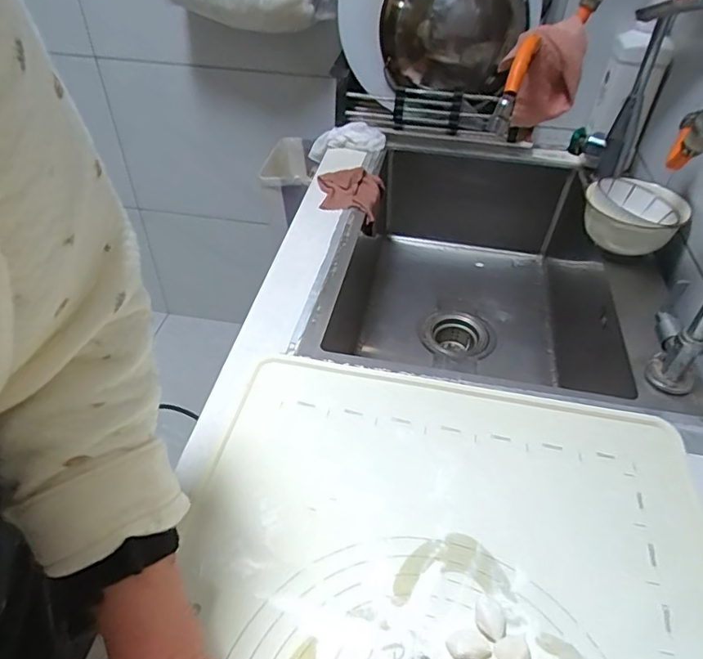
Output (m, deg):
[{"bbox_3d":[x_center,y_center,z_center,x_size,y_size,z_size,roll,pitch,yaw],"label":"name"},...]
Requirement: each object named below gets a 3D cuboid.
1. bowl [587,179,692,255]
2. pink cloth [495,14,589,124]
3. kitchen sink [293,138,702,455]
[{"bbox_3d":[0.394,-0.156,0.738,0.125,0.075,0.125,1,44,-1],"label":"bowl"},{"bbox_3d":[0.241,-0.322,0.674,0.099,0.121,0.099,15,45,14],"label":"pink cloth"},{"bbox_3d":[0.201,-0.058,0.862,0.491,0.236,0.657,9,44,8],"label":"kitchen sink"}]

